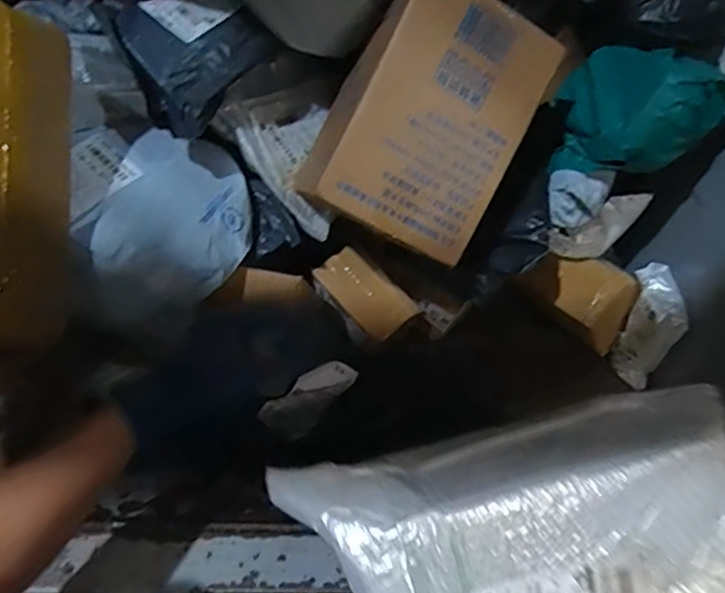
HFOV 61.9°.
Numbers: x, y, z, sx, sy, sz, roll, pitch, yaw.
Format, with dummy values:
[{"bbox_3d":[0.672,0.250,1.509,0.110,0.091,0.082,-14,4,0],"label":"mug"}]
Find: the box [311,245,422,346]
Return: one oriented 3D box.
[{"bbox_3d":[-0.001,0.000,0.841,0.090,0.034,0.134,-42,94,0],"label":"box"}]

